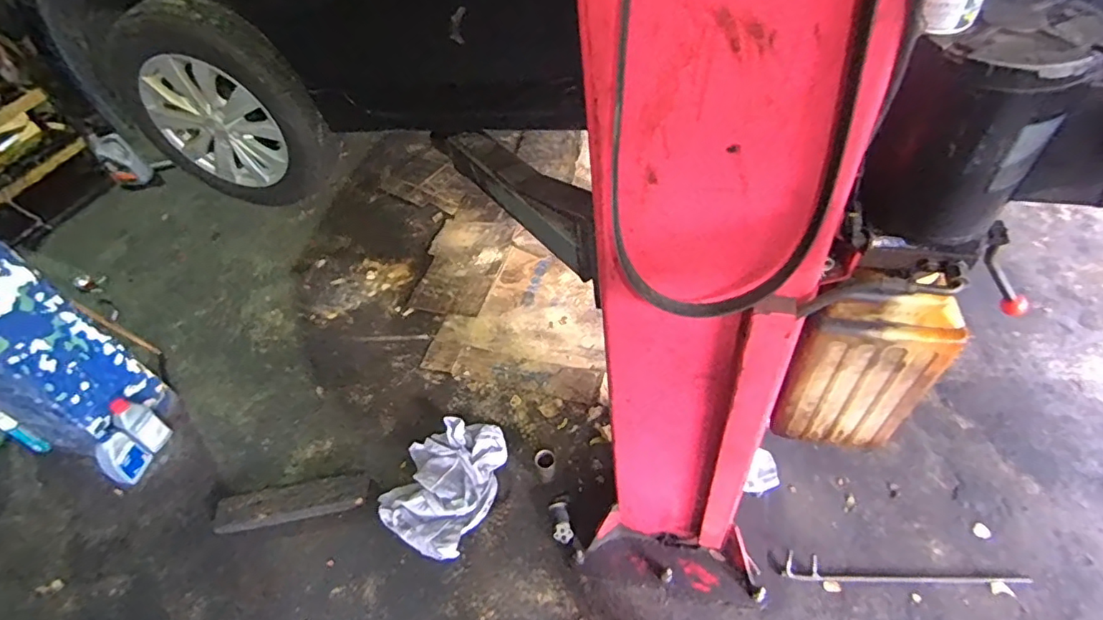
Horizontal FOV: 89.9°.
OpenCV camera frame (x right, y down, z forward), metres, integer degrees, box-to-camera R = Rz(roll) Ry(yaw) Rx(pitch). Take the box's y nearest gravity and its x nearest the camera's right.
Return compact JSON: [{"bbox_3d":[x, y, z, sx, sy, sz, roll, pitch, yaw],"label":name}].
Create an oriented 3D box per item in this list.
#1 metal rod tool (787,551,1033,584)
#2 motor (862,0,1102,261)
[{"bbox_3d":[0.915,0.678,1.433,0.577,0.018,0.064,0,48,6],"label":"metal rod tool"},{"bbox_3d":[0.461,-0.167,0.569,0.182,0.236,0.149,33,59,30],"label":"motor"}]

